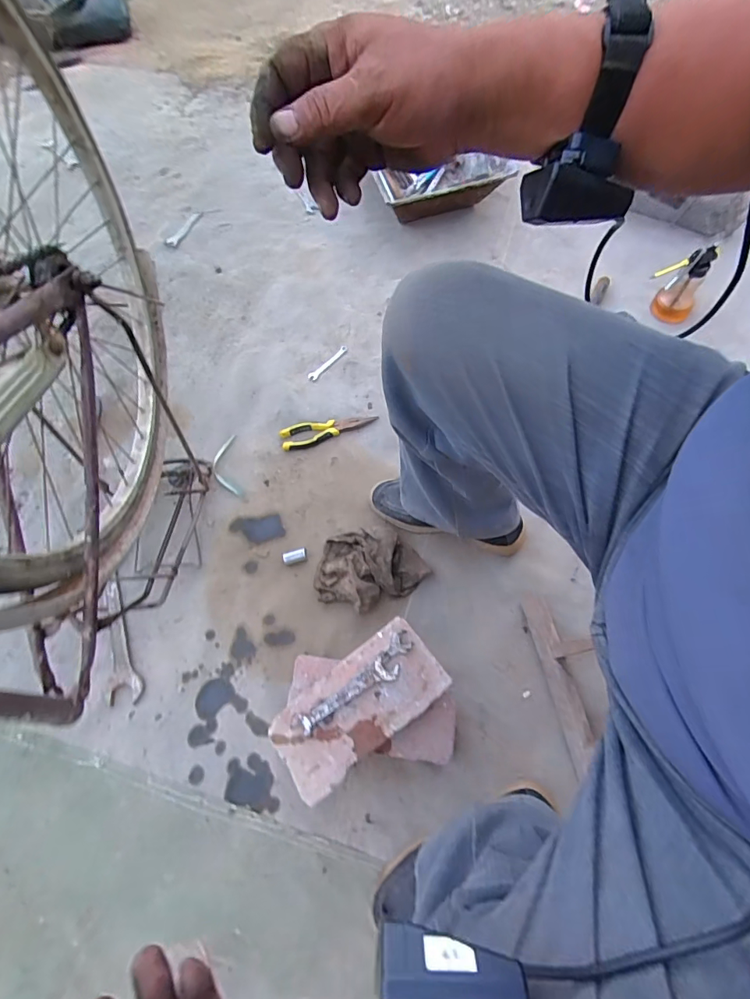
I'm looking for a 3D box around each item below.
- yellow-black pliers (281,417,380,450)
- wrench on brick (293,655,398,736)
[{"bbox_3d":[-0.091,-0.137,0.892,0.182,0.017,0.051,-10,66,-4],"label":"yellow-black pliers"},{"bbox_3d":[-0.037,0.252,0.588,0.146,0.011,0.032,-31,69,-13],"label":"wrench on brick"}]

